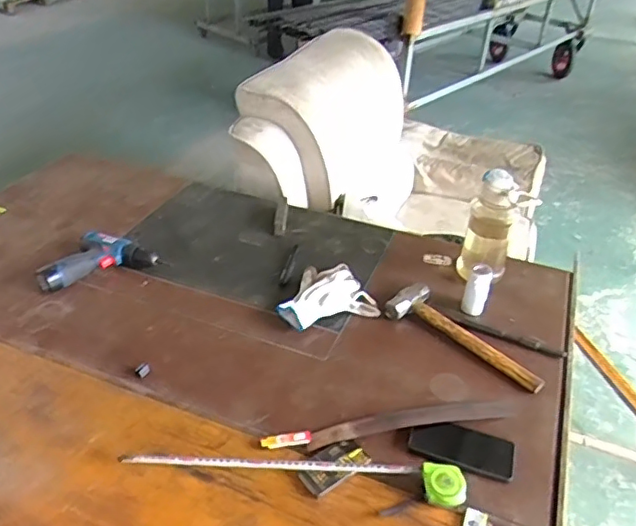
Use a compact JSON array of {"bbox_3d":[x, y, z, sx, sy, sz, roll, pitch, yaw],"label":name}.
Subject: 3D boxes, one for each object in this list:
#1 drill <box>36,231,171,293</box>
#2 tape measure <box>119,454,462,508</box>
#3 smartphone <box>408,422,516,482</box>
[{"bbox_3d":[-0.443,0.011,1.194,0.195,0.051,0.167,16,38,16],"label":"drill"},{"bbox_3d":[-0.035,0.291,0.849,0.486,0.032,0.055,7,36,5],"label":"tape measure"},{"bbox_3d":[0.221,0.277,0.898,0.153,0.008,0.074,14,37,14],"label":"smartphone"}]

